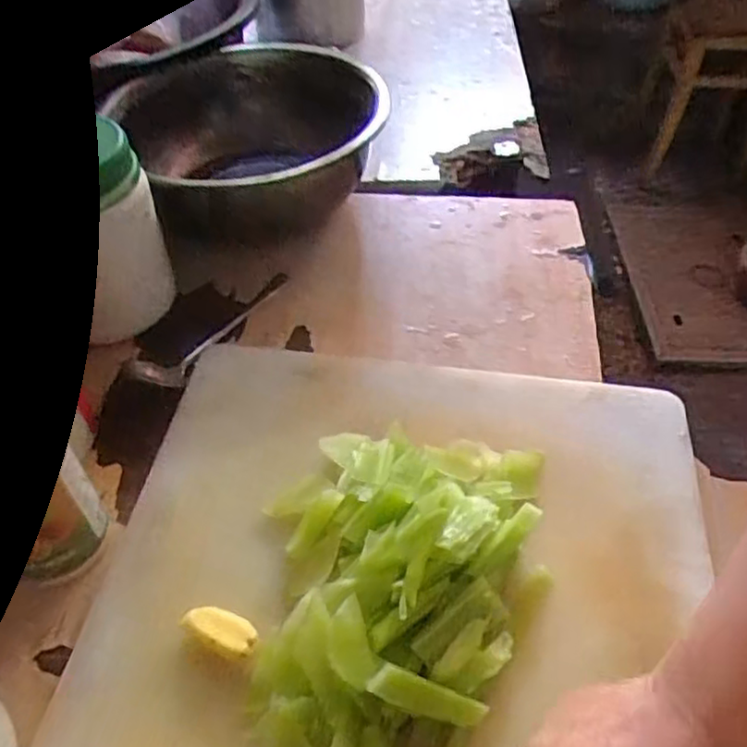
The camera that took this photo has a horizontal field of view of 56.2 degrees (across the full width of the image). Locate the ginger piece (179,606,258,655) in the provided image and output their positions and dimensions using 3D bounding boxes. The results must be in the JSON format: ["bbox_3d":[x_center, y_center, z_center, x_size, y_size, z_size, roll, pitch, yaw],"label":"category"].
[{"bbox_3d":[-0.087,0.144,0.396,0.045,0.009,0.023,16,49,15],"label":"ginger piece"}]

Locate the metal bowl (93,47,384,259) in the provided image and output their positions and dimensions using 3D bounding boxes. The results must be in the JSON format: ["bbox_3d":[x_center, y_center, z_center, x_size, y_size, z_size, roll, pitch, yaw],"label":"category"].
[{"bbox_3d":[-0.106,-0.216,0.673,0.230,0.102,0.234,0,47,0],"label":"metal bowl"}]

